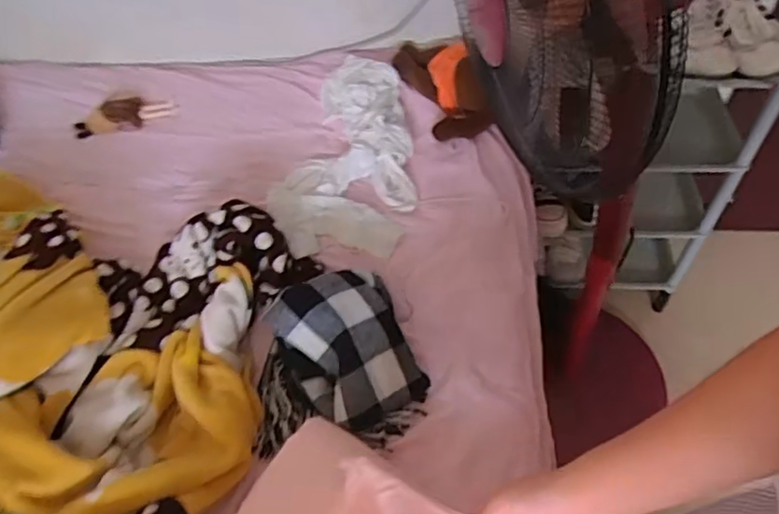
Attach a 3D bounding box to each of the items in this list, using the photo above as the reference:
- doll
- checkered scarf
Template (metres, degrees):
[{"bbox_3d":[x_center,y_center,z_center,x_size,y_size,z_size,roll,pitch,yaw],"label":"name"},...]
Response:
[{"bbox_3d":[-0.552,-0.294,1.309,0.204,0.032,0.070,-26,56,-16],"label":"doll"},{"bbox_3d":[-0.069,0.139,0.899,0.234,0.089,0.248,-2,53,2],"label":"checkered scarf"}]

